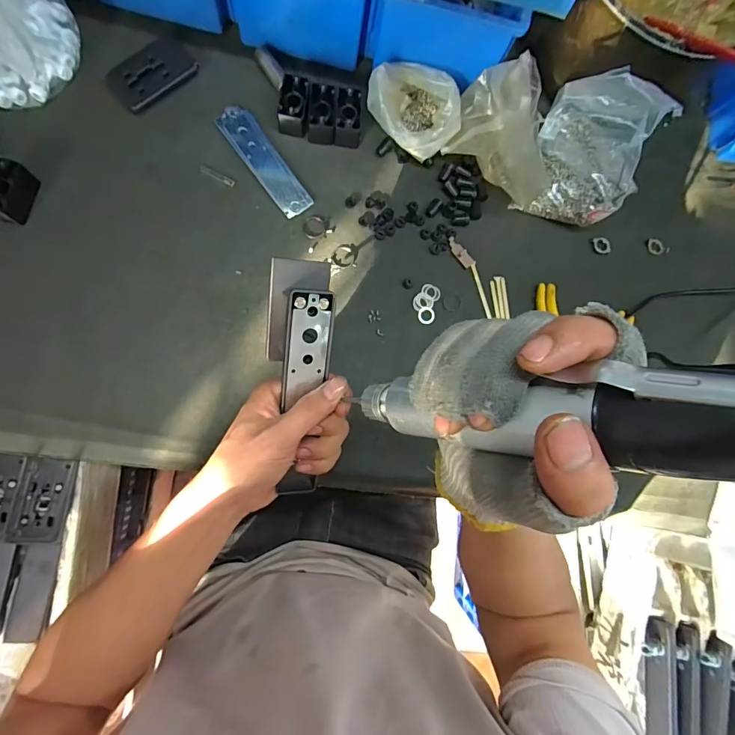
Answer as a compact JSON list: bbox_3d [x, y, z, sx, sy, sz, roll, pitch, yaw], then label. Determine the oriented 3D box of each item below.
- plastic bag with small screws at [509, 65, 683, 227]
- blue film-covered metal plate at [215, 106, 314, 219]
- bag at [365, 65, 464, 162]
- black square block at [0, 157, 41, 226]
[{"bbox_3d":[0.246,-0.221,0.450,0.147,0.126,0.100,17,82,-5],"label":"plastic bag with small screws"},{"bbox_3d":[-0.115,-0.231,0.470,0.038,0.004,0.141,-35,89,-9],"label":"blue film-covered metal plate"},{"bbox_3d":[0.052,-0.288,0.473,0.094,0.051,0.100,-24,87,-9],"label":"bag"},{"bbox_3d":[-0.353,-0.175,0.415,0.025,0.036,0.051,17,82,-5],"label":"black square block"}]

